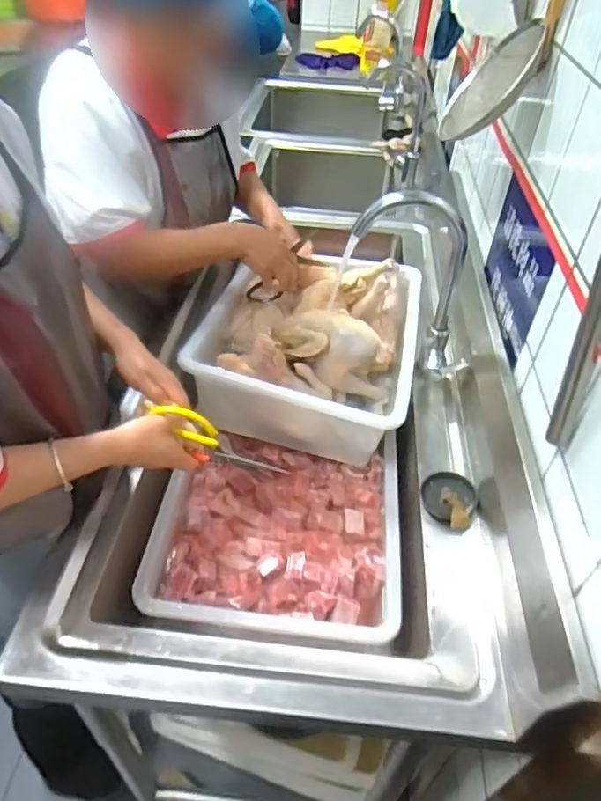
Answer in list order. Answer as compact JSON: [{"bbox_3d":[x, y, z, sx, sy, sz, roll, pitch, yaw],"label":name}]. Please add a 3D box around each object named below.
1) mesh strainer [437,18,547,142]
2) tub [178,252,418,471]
[{"bbox_3d":[0.278,-0.452,0.806,0.052,0.179,0.161,27,49,-29],"label":"mesh strainer"},{"bbox_3d":[0.023,-0.106,0.993,0.349,0.207,0.388,12,44,9],"label":"tub"}]

